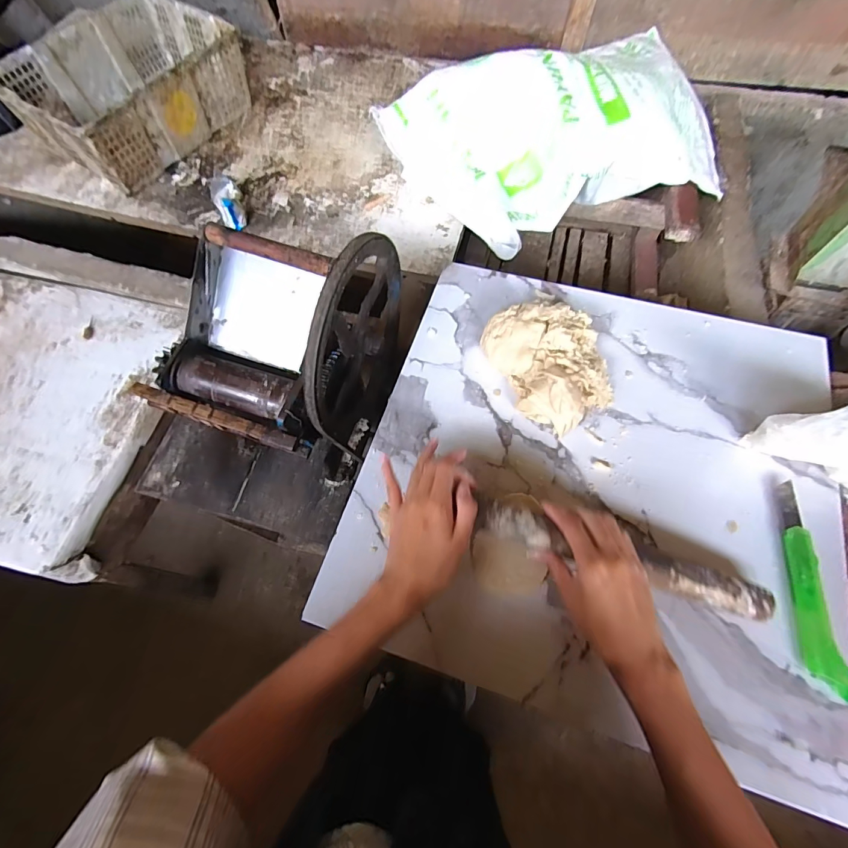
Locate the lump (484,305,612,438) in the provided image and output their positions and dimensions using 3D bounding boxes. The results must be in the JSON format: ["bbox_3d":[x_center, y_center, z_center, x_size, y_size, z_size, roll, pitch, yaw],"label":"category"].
[{"bbox_3d":[0.154,-0.074,0.490,0.126,0.062,0.162,-20,68,-8],"label":"lump"}]

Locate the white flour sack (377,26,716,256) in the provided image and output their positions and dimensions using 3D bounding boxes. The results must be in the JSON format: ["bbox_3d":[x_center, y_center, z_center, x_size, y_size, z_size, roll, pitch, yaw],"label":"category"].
[{"bbox_3d":[0.289,-0.607,0.886,0.669,0.210,0.393,-19,68,-8],"label":"white flour sack"}]

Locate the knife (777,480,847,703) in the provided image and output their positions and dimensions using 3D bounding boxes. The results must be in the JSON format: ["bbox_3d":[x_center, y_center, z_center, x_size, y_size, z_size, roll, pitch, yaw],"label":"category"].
[{"bbox_3d":[0.363,0.150,0.398,0.032,0.020,0.188,4,66,2],"label":"knife"}]

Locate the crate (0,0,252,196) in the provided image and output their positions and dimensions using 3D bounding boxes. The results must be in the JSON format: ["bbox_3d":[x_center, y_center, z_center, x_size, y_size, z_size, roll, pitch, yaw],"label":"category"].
[{"bbox_3d":[-0.714,-0.816,1.019,0.373,0.170,0.481,32,70,13],"label":"crate"}]

